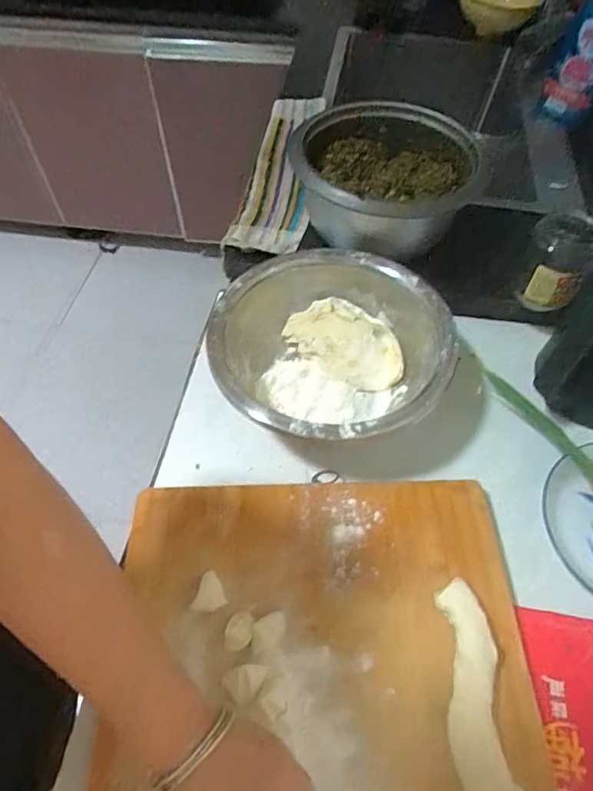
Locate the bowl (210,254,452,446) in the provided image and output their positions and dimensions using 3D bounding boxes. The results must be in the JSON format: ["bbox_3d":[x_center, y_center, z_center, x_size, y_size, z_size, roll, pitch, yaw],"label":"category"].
[{"bbox_3d":[0.041,-0.045,0.617,0.259,0.113,0.261,0,55,0],"label":"bowl"}]

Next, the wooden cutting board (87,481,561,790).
[{"bbox_3d":[0.024,0.328,0.394,0.363,0.033,0.557,-2,57,3],"label":"wooden cutting board"}]

